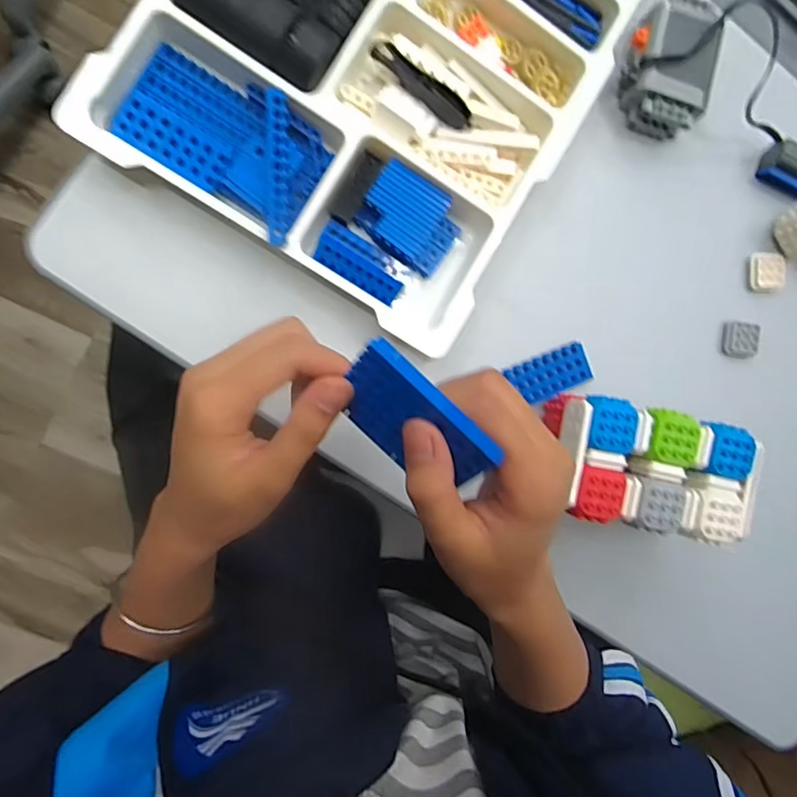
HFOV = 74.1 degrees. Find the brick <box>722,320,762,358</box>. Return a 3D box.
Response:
[{"bbox_3d":[0.262,-0.045,0.404,0.023,0.013,0.027,2,91,-10],"label":"brick"}]

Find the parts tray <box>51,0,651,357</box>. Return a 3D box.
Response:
[{"bbox_3d":[0.007,-0.254,0.345,0.263,0.038,0.369,31,86,-9],"label":"parts tray"}]

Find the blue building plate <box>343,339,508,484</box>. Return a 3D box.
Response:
[{"bbox_3d":[0.005,0.011,0.225,0.068,0.045,0.008,42,46,-1],"label":"blue building plate"}]

